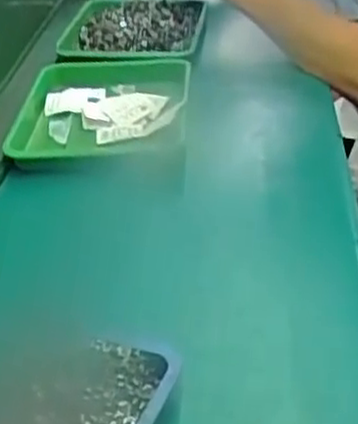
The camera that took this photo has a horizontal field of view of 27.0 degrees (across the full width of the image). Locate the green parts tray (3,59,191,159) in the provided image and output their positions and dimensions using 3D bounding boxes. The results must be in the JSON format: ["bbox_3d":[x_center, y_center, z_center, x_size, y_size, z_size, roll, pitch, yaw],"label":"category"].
[{"bbox_3d":[-0.075,-0.108,0.760,0.172,0.033,0.224,-3,31,-1],"label":"green parts tray"}]

